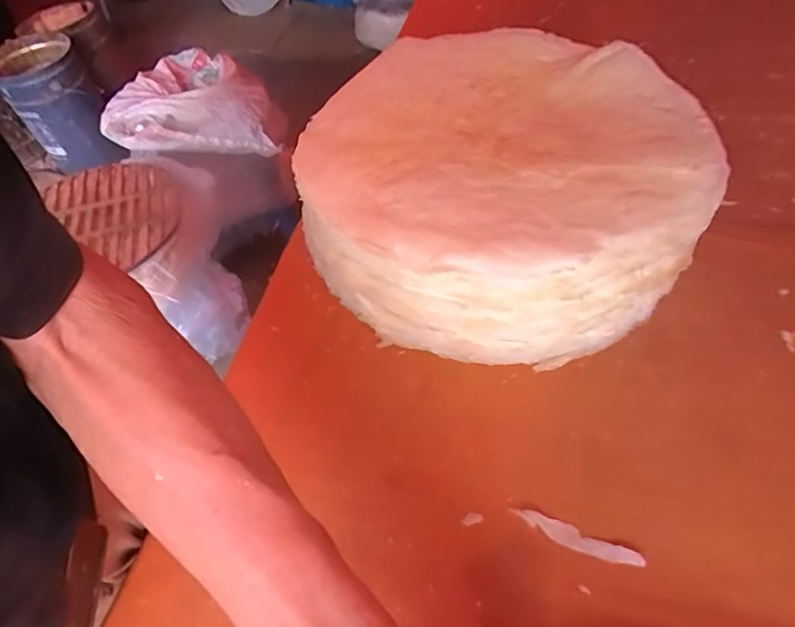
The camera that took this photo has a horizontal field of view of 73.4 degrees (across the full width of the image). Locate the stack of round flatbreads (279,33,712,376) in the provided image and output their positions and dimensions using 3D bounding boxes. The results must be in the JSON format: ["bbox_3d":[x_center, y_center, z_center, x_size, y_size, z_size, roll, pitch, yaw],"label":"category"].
[{"bbox_3d":[0.095,-0.132,0.525,0.347,0.114,0.344,11,55,12],"label":"stack of round flatbreads"}]

